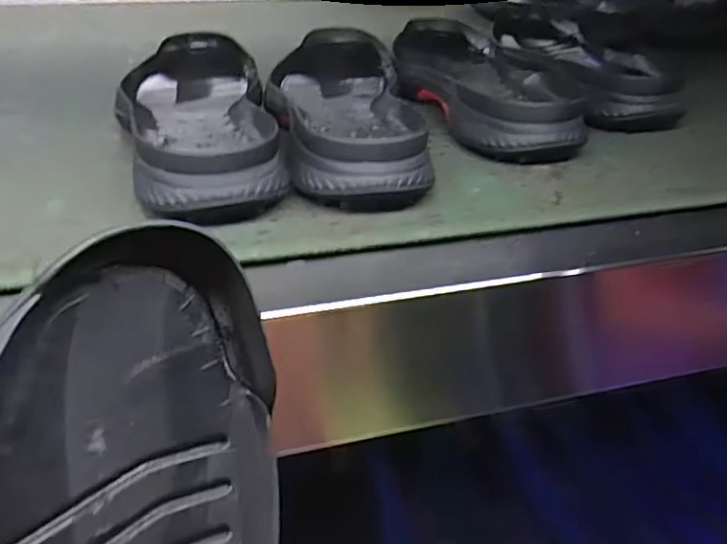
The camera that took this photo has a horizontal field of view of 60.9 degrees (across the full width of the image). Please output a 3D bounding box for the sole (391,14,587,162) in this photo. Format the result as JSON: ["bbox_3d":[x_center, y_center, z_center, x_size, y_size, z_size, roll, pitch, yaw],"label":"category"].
[{"bbox_3d":[0.091,-0.172,0.540,0.107,0.043,0.283,-5,34,-7],"label":"sole"}]

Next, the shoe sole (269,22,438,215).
[{"bbox_3d":[-0.016,-0.133,0.474,0.098,0.045,0.297,-3,34,-4],"label":"shoe sole"}]

